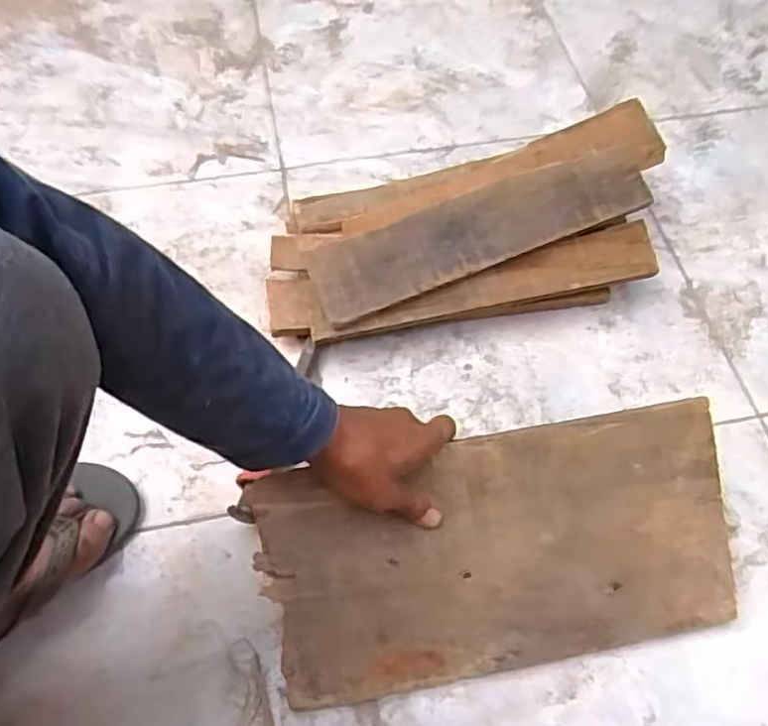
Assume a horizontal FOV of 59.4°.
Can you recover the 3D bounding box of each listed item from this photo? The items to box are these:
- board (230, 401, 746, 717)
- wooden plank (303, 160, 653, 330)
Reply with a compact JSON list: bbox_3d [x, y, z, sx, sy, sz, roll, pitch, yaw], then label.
[{"bbox_3d":[0.090,0.144,0.506,0.348,0.011,0.176,-10,93,-6],"label":"board"},{"bbox_3d":[0.093,-0.123,0.634,0.326,0.013,0.081,-19,73,-7],"label":"wooden plank"}]

